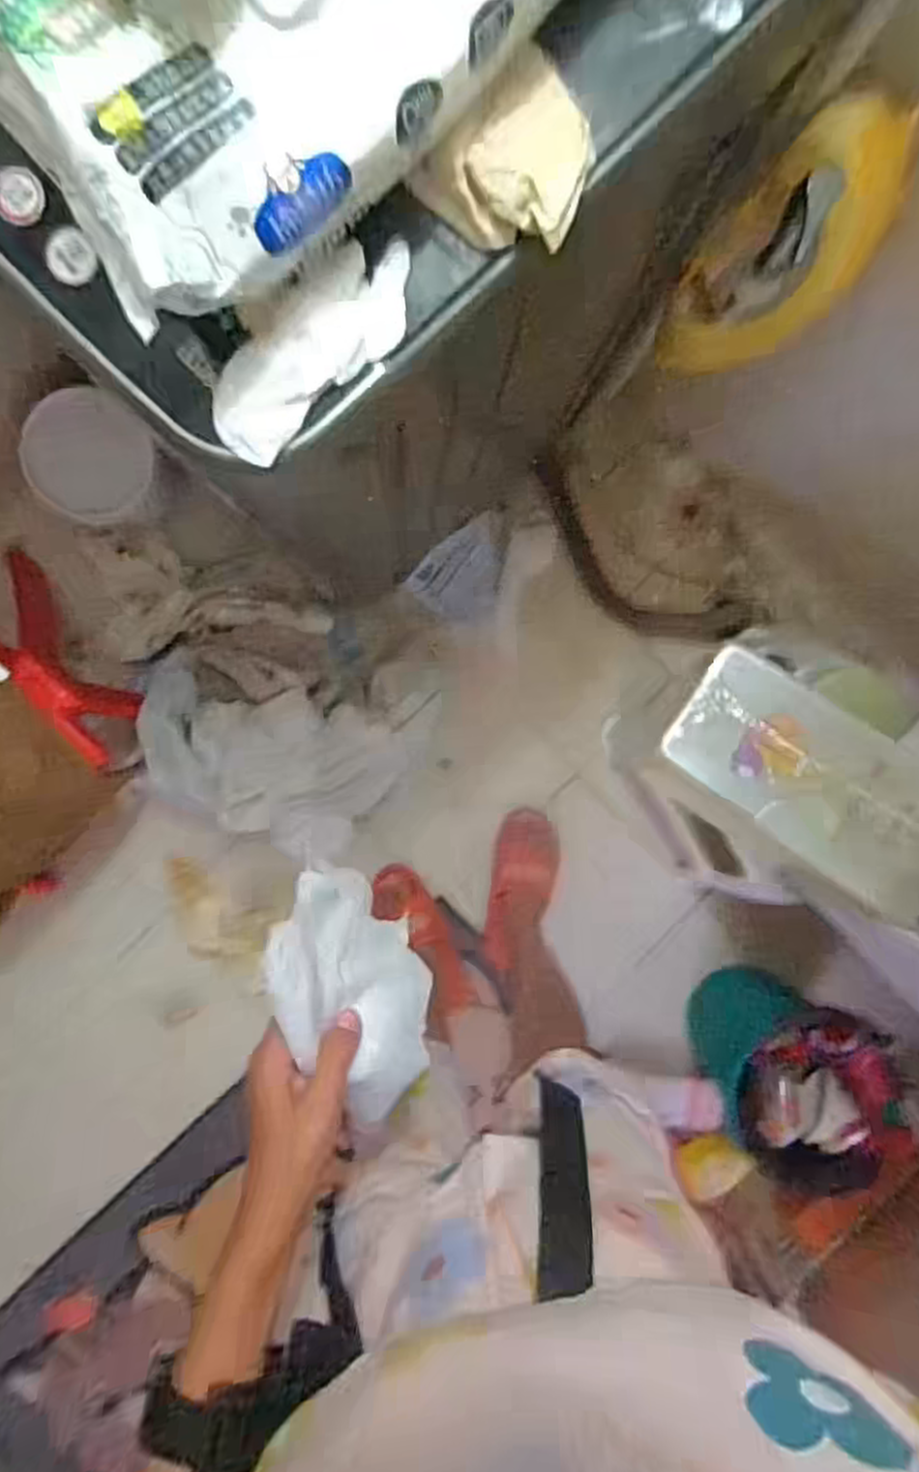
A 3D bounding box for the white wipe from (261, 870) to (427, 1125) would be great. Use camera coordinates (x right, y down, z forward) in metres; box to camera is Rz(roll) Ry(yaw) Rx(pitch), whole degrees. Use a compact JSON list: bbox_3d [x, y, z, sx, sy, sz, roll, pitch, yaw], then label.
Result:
[{"bbox_3d":[-0.066,0.155,0.472,0.023,0.117,0.159,-9,114,31],"label":"white wipe"}]

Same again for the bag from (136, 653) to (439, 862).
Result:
[{"bbox_3d":[-0.253,0.036,1.078,0.371,0.139,0.259,20,94,-7],"label":"bag"}]

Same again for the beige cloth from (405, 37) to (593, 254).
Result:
[{"bbox_3d":[0.026,-0.241,0.317,0.063,0.019,0.069,37,92,-8],"label":"beige cloth"}]

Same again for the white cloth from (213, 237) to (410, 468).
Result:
[{"bbox_3d":[-0.067,-0.173,0.335,0.107,0.024,0.045,-41,98,0],"label":"white cloth"}]

